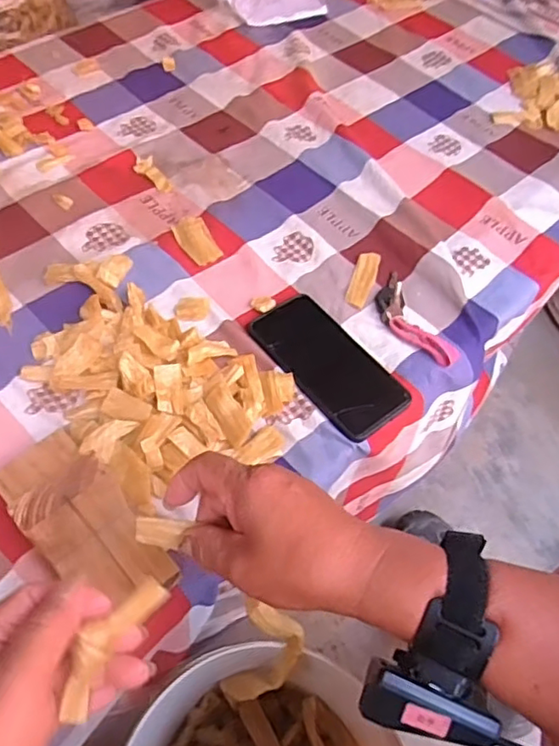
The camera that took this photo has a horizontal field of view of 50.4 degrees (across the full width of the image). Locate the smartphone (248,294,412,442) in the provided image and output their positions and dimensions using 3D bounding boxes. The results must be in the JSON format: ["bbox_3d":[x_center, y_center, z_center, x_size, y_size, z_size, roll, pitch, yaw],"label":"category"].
[{"bbox_3d":[0.048,-0.011,0.581,0.079,0.012,0.163,-32,64,-21],"label":"smartphone"}]

